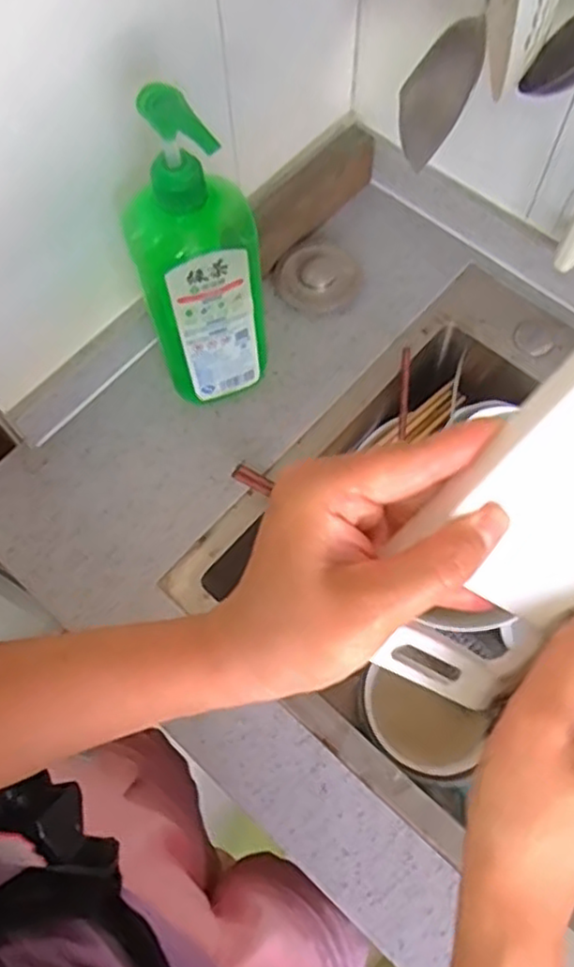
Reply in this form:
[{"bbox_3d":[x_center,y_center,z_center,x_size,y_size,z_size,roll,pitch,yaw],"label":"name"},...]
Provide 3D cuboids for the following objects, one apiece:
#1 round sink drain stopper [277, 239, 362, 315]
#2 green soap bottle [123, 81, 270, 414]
[{"bbox_3d":[0.031,-0.203,0.683,0.079,0.018,0.074,39,74,16],"label":"round sink drain stopper"},{"bbox_3d":[-0.067,-0.159,0.532,0.089,0.271,0.067,-15,68,-4],"label":"green soap bottle"}]

